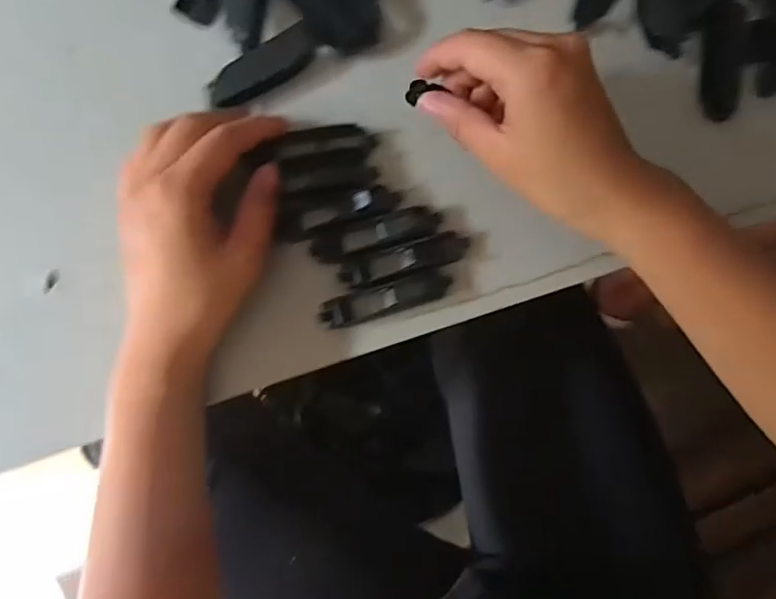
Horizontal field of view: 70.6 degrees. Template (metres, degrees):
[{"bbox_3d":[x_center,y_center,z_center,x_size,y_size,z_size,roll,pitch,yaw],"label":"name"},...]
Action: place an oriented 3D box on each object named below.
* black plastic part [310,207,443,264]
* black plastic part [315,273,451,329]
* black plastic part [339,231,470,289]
[{"bbox_3d":[-0.005,-0.036,0.308,0.074,0.010,0.018,-18,87,-3],"label":"black plastic part"},{"bbox_3d":[0.000,0.000,0.308,0.075,0.014,0.017,-17,87,-3],"label":"black plastic part"},{"bbox_3d":[0.010,-0.022,0.308,0.074,0.013,0.018,-17,87,-3],"label":"black plastic part"}]

